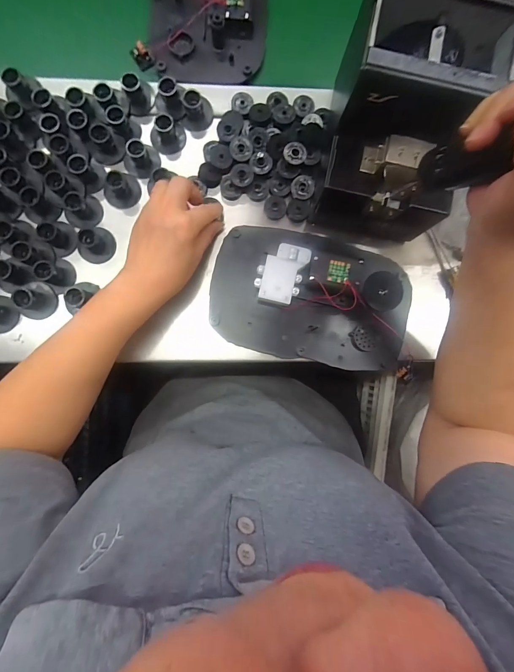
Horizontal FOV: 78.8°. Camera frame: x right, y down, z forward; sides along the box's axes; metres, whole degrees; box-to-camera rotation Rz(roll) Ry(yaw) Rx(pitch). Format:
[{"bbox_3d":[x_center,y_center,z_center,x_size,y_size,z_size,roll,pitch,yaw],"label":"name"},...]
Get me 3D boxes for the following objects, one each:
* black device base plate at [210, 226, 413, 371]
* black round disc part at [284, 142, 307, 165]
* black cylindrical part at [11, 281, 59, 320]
[{"bbox_3d":[0.064,-0.045,0.353,0.224,0.027,0.139,11,84,-5],"label":"black device base plate"},{"bbox_3d":[0.045,-0.215,0.367,0.025,0.004,0.025,1,101,3],"label":"black round disc part"},{"bbox_3d":[-0.245,-0.040,0.348,0.032,0.037,0.040,21,85,-1],"label":"black cylindrical part"}]

